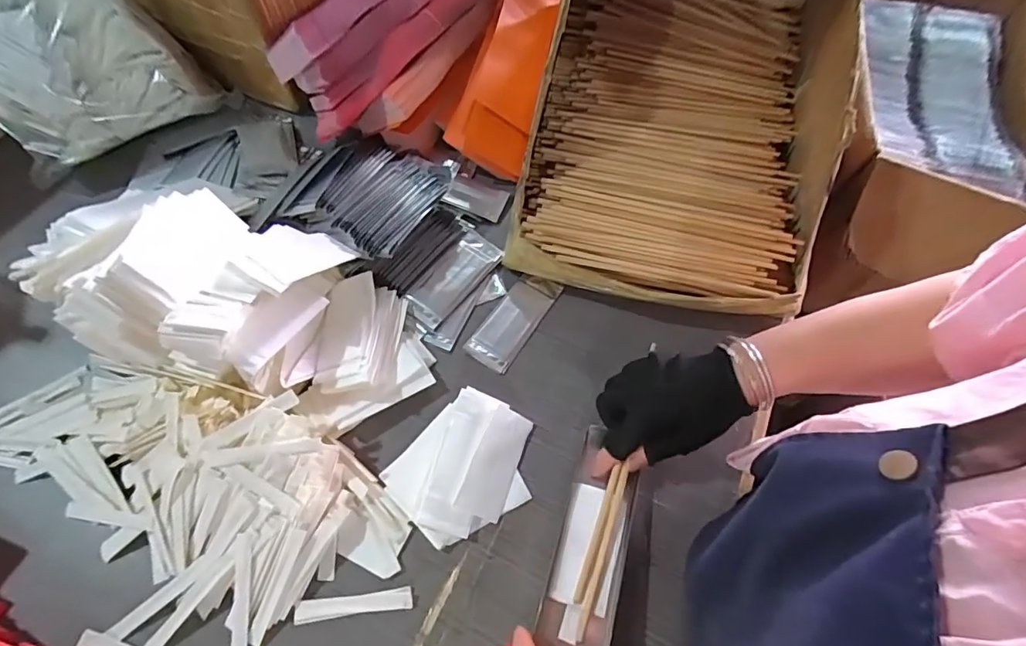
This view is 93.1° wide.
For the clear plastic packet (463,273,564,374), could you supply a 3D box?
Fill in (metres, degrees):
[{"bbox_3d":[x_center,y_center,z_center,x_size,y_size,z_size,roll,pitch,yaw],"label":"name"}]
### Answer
[{"bbox_3d":[0.001,-0.006,0.511,0.048,0.005,0.115,30,65,13],"label":"clear plastic packet"}]

